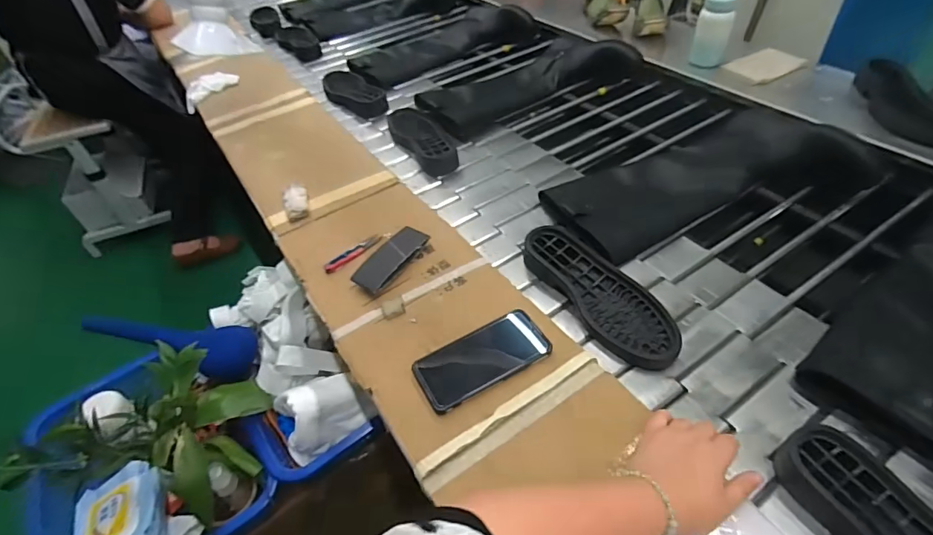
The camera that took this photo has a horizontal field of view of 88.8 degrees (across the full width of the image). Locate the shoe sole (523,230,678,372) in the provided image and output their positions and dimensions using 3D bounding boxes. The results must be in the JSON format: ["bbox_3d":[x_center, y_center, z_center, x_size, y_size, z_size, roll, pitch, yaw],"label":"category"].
[{"bbox_3d":[0.188,0.033,0.684,0.096,0.035,0.268,-22,50,-21],"label":"shoe sole"}]

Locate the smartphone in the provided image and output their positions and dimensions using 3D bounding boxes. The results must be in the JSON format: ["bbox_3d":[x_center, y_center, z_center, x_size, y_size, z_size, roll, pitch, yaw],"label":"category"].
[{"bbox_3d":[0.018,0.112,0.595,0.163,0.008,0.080,-28,53,-14],"label":"smartphone"}]

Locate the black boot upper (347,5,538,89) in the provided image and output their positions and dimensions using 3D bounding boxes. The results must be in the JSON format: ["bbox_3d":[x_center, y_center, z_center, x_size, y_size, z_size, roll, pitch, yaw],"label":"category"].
[{"bbox_3d":[-0.071,-0.623,1.310,0.500,0.109,0.203,-18,48,-18],"label":"black boot upper"}]

